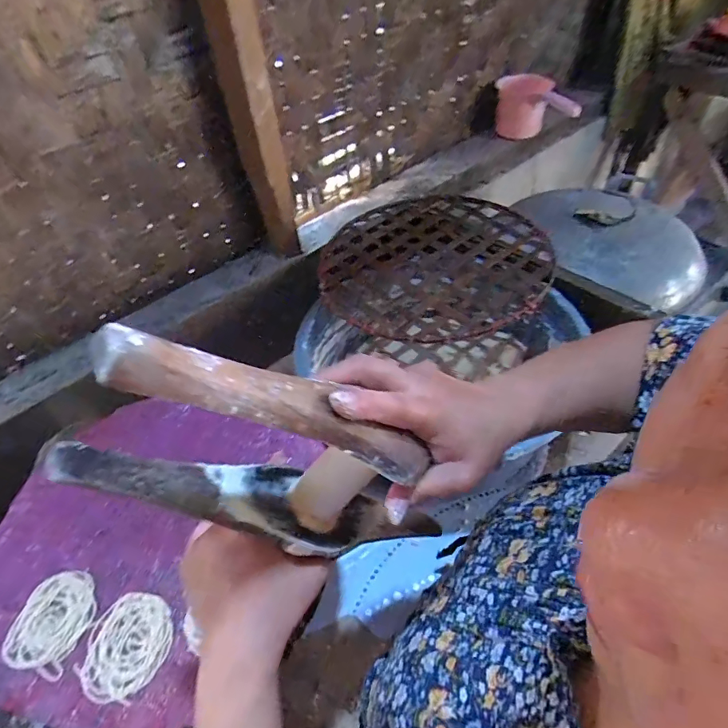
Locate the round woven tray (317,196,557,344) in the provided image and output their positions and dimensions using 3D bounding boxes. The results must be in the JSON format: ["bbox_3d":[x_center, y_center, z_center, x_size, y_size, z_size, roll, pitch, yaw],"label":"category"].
[{"bbox_3d":[0.120,-0.167,0.791,0.355,0.049,0.357,-3,47,4],"label":"round woven tray"}]

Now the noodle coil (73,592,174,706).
[{"bbox_3d":[-0.204,0.240,0.400,0.073,0.004,0.079,-3,47,4],"label":"noodle coil"}]

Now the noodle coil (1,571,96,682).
[{"bbox_3d":[-0.280,0.230,0.419,0.067,0.004,0.078,6,49,13],"label":"noodle coil"}]

